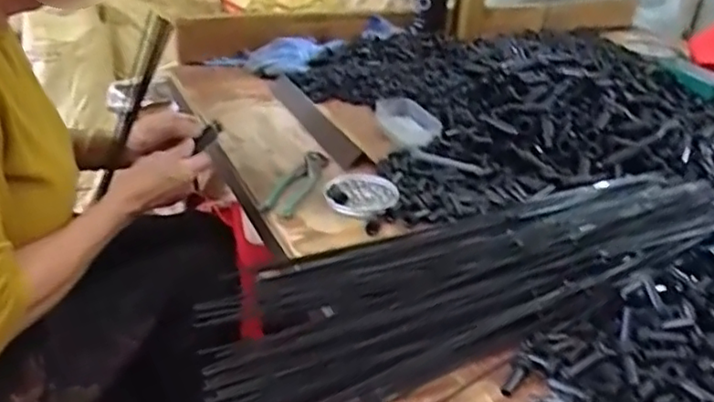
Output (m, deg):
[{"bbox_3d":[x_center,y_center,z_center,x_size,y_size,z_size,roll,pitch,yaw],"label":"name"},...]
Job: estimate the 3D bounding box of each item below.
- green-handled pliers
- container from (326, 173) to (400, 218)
[{"bbox_3d":[-0.076,-0.020,0.812,0.039,0.021,0.155,12,31,13],"label":"green-handled pliers"},{"bbox_3d":[0.006,-0.006,0.800,0.088,0.017,0.108,2,30,-4],"label":"container"}]

